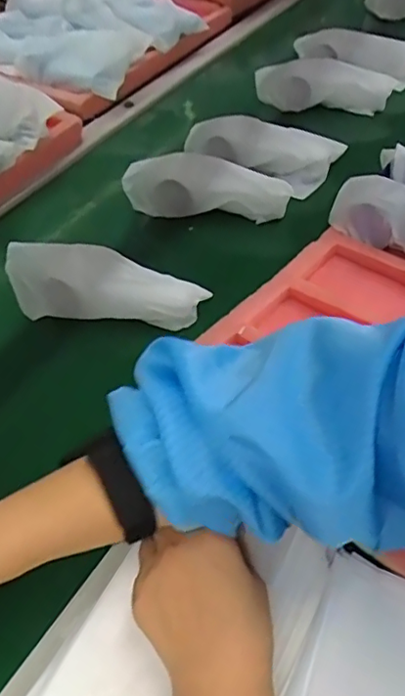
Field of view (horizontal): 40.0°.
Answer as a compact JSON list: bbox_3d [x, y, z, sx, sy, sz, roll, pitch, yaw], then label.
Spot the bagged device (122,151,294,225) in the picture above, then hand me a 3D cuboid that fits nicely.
[{"bbox_3d":[0.005,-0.189,0.658,0.191,0.061,0.046,10,50,13],"label":"bagged device"}]

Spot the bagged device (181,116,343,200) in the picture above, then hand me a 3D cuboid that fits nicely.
[{"bbox_3d":[0.076,-0.253,0.709,0.195,0.073,0.047,15,50,1],"label":"bagged device"}]

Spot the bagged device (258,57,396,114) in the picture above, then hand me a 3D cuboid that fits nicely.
[{"bbox_3d":[0.177,-0.388,0.817,0.194,0.070,0.040,10,50,13],"label":"bagged device"}]

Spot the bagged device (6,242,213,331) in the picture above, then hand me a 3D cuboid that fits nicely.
[{"bbox_3d":[-0.098,-0.062,0.563,0.202,0.059,0.052,6,49,10],"label":"bagged device"}]

